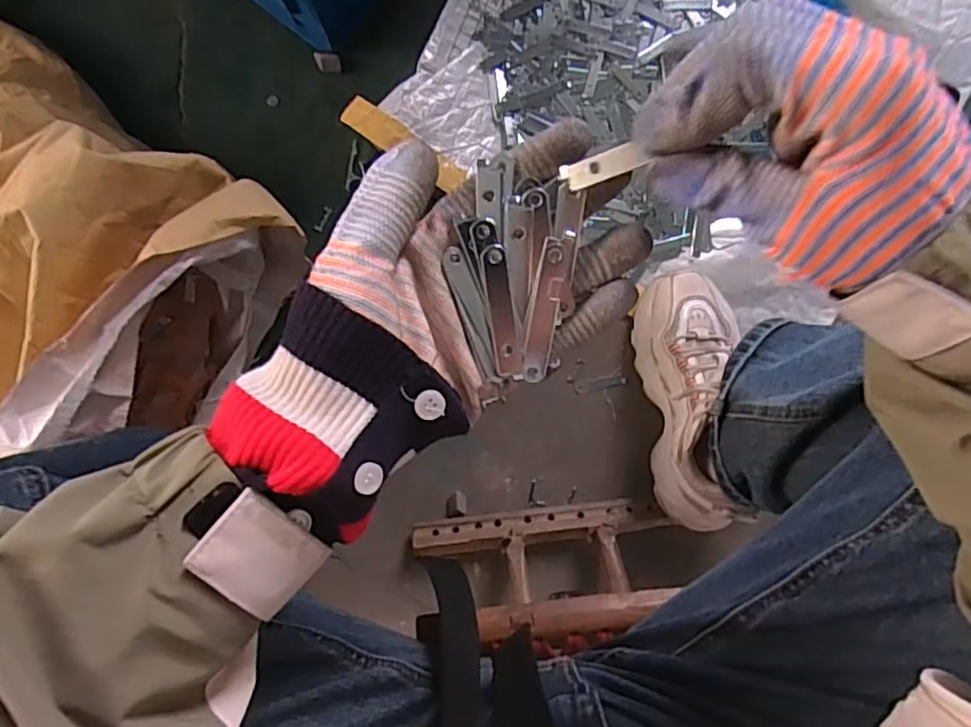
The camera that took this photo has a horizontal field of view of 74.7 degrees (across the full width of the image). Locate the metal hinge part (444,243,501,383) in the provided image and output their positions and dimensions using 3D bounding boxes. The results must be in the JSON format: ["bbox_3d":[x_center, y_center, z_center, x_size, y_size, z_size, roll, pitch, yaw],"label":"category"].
[{"bbox_3d":[-0.004,-0.019,0.249,0.007,0.004,0.053,-17,97,-2],"label":"metal hinge part"}]

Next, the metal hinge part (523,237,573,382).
[{"bbox_3d":[0.024,-0.020,0.248,0.012,0.004,0.055,9,102,-2],"label":"metal hinge part"}]

